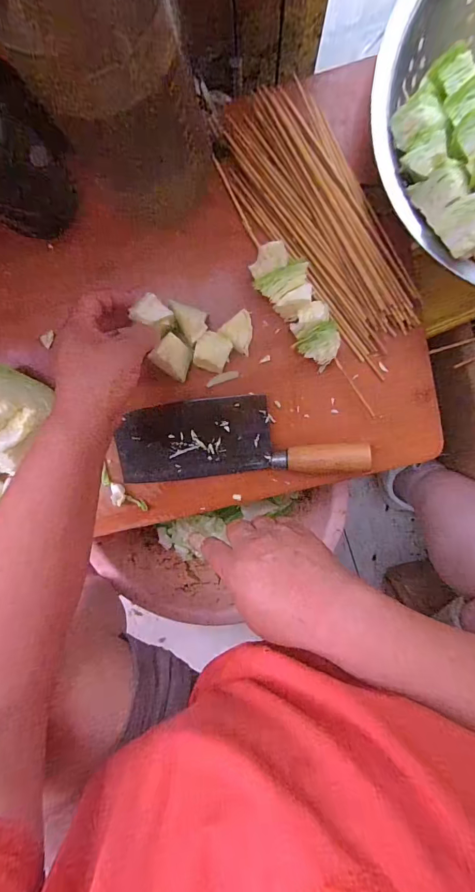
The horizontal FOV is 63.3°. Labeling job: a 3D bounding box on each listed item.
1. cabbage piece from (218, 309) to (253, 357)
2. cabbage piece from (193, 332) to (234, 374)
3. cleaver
[{"bbox_3d":[0.006,-0.116,0.392,0.036,0.013,0.035,45,96,-4],"label":"cabbage piece"},{"bbox_3d":[-0.025,-0.096,0.396,0.034,0.023,0.037,20,97,-1],"label":"cabbage piece"},{"bbox_3d":[-0.001,-0.008,0.405,0.259,0.030,0.085,-5,97,2],"label":"cleaver"}]

